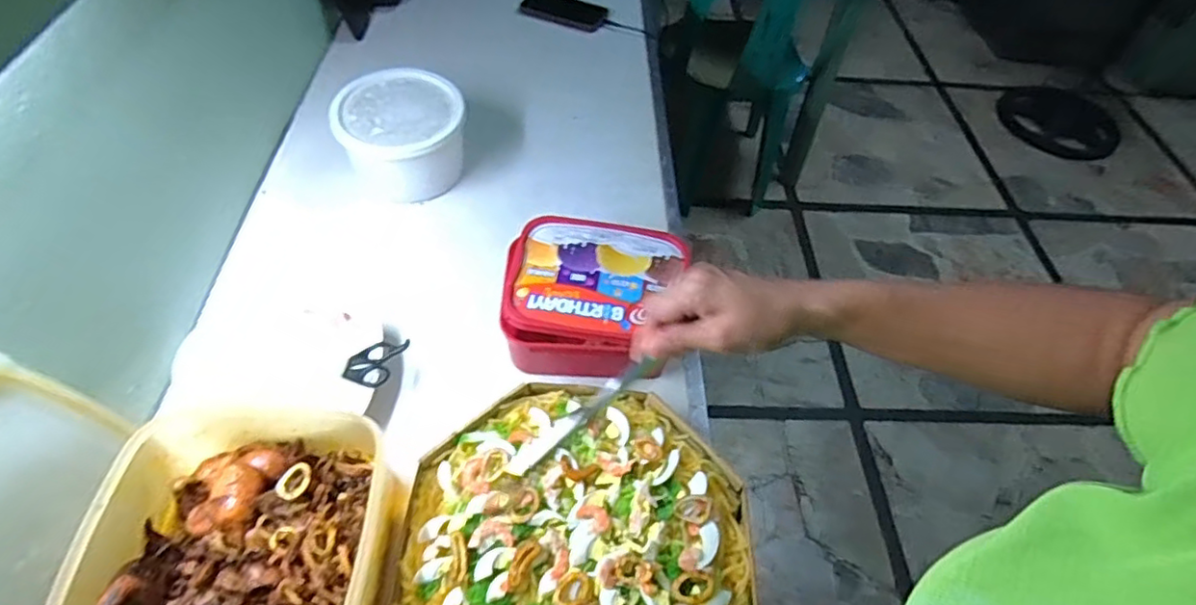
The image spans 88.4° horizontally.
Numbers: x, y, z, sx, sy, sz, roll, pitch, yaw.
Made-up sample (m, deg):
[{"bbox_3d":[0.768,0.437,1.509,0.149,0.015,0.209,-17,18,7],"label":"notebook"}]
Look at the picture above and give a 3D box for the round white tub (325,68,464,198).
[{"bbox_3d":[-0.262,-0.224,0.833,0.162,0.099,0.155,-6,53,-9],"label":"round white tub"}]

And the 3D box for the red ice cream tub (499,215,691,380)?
[{"bbox_3d":[-0.010,0.001,0.703,0.184,0.080,0.177,2,52,-3],"label":"red ice cream tub"}]

